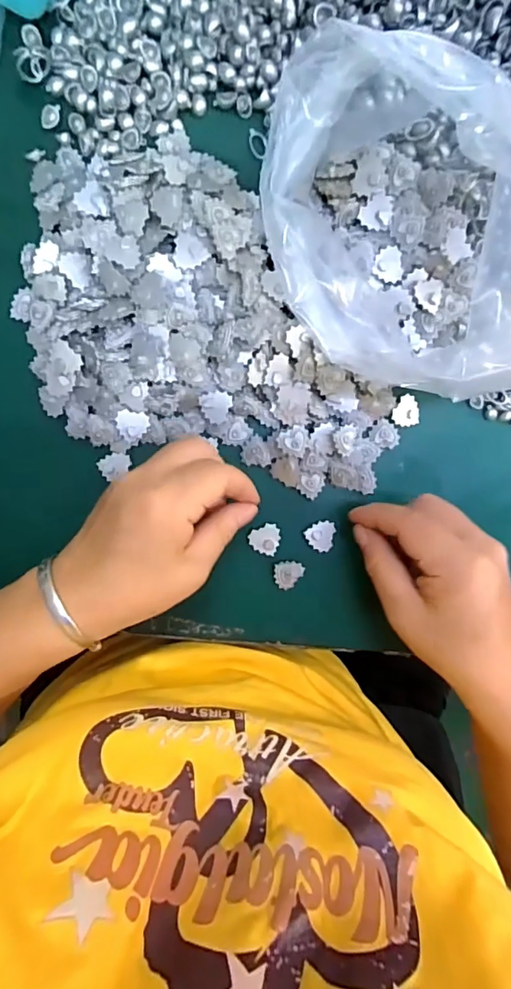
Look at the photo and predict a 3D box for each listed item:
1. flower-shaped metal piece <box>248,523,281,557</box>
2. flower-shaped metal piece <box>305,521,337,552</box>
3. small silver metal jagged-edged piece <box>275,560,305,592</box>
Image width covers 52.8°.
[{"bbox_3d":[0.006,0.029,0.332,0.019,0.004,0.020,7,95,-3],"label":"flower-shaped metal piece"},{"bbox_3d":[0.044,0.027,0.334,0.019,0.004,0.018,0,96,-3],"label":"flower-shaped metal piece"},{"bbox_3d":[0.022,0.053,0.335,0.019,0.004,0.018,-1,96,-3],"label":"small silver metal jagged-edged piece"}]

